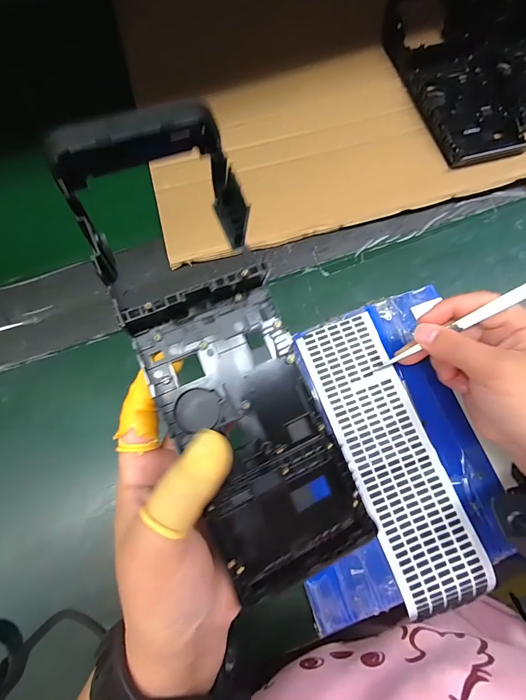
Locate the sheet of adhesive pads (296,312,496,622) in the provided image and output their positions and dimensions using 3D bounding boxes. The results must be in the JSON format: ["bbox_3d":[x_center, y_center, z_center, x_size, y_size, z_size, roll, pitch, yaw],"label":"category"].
[{"bbox_3d":[0.095,0.076,0.253,0.063,0.005,0.211,-20,75,-4],"label":"sheet of adhesive pads"}]

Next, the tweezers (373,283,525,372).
[{"bbox_3d":[0.137,-0.018,0.230,0.016,0.135,0.009,-10,70,-50],"label":"tweezers"}]

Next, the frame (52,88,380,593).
[{"bbox_3d":[-0.018,0.002,0.164,0.077,0.041,0.214,-24,94,-6],"label":"frame"}]

